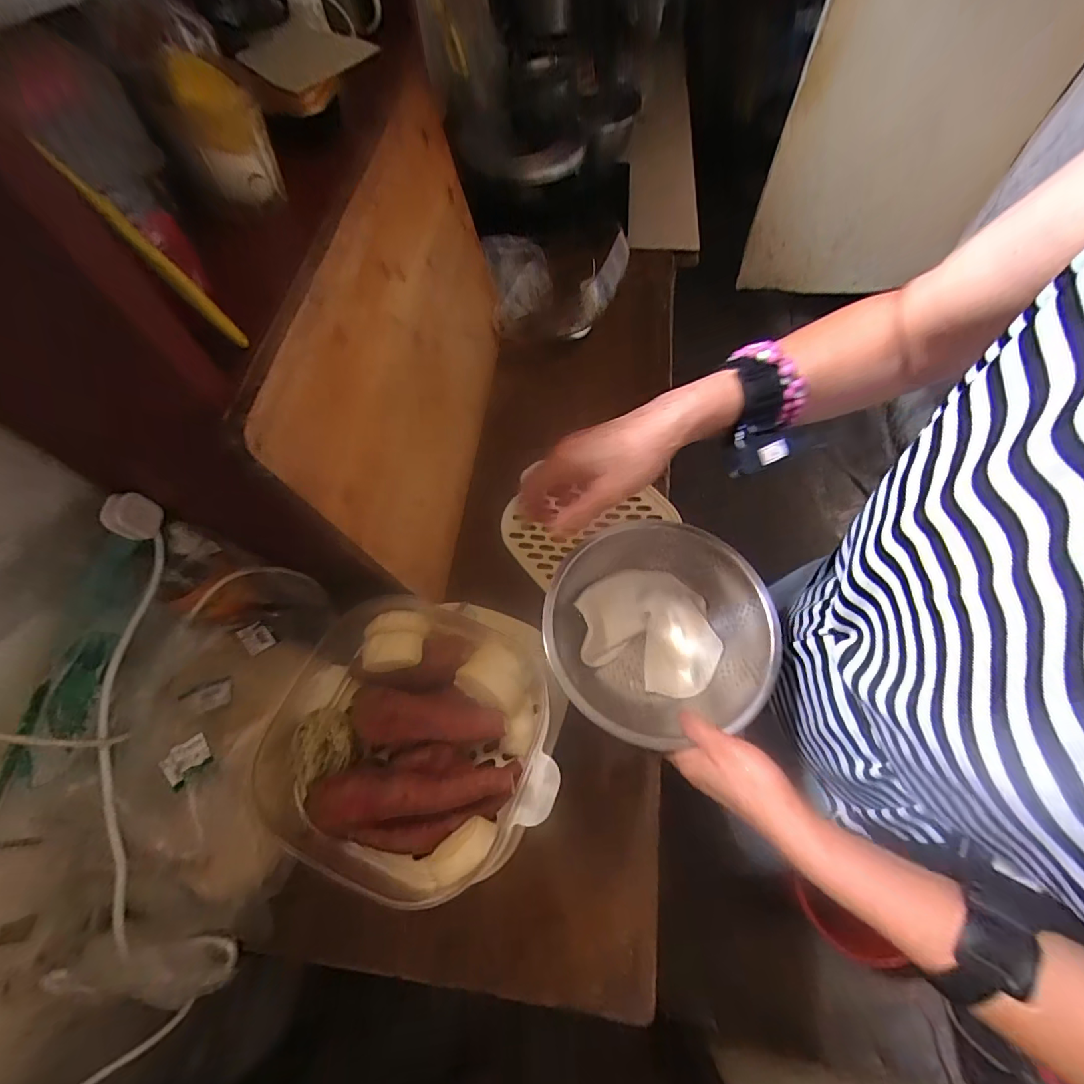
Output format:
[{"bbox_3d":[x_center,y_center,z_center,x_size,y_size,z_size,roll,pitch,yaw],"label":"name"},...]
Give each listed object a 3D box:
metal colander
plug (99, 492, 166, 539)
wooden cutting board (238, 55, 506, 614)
[{"bbox_3d":[0.117,0.094,0.516,0.219,0.077,0.218,-2,62,0],"label":"metal colander"},{"bbox_3d":[-0.418,-0.027,0.502,0.031,0.040,0.044,17,64,10],"label":"plug"},{"bbox_3d":[-0.149,-0.252,0.634,0.027,0.361,0.575,2,65,13],"label":"wooden cutting board"}]

